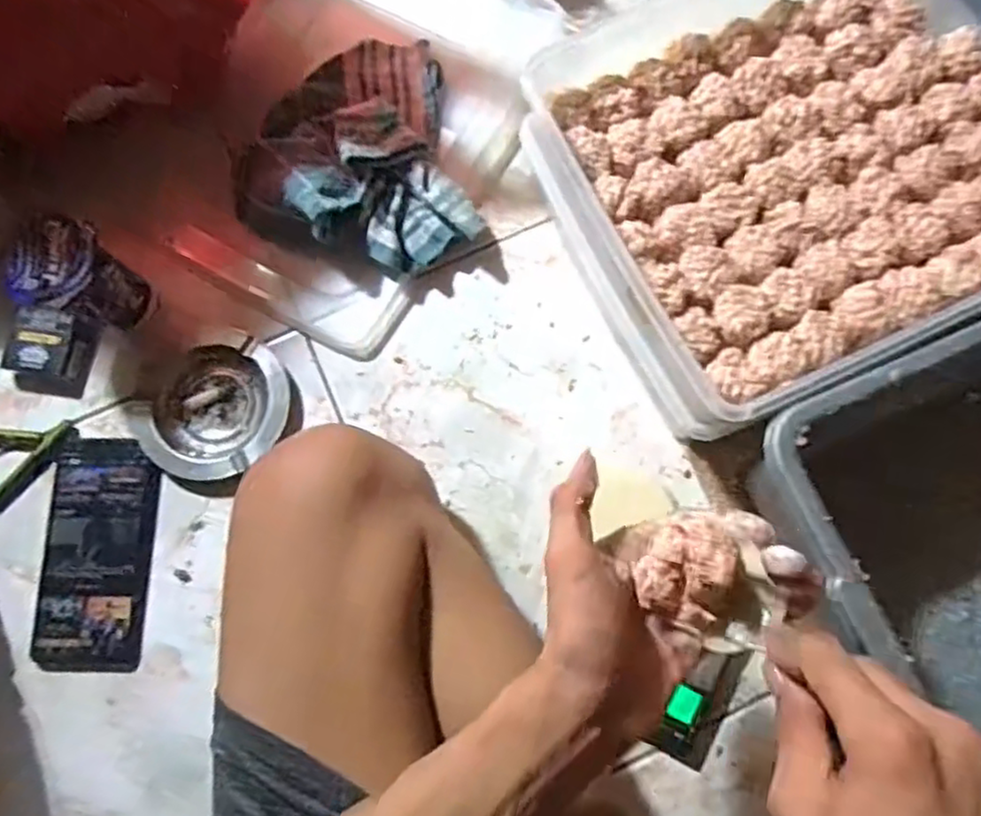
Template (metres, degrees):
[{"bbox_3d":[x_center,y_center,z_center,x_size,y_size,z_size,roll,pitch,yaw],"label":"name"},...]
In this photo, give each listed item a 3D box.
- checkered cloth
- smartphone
[{"bbox_3d":[-0.116,-0.208,0.556,0.182,0.068,0.210,-15,77,-3],"label":"checkered cloth"},{"bbox_3d":[-0.294,0.108,0.513,0.078,0.011,0.169,2,77,1],"label":"smartphone"}]

